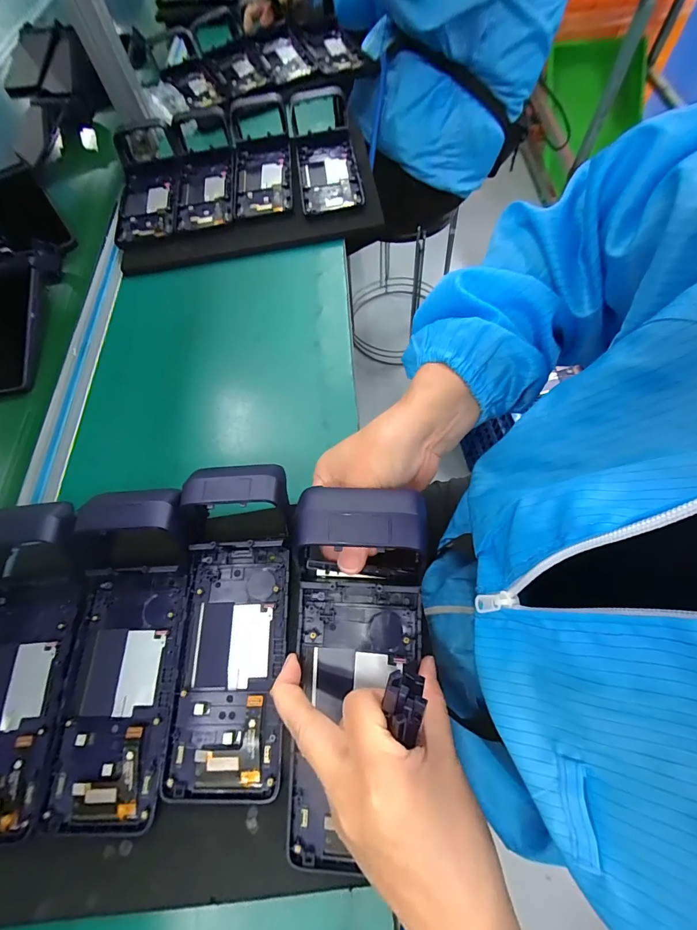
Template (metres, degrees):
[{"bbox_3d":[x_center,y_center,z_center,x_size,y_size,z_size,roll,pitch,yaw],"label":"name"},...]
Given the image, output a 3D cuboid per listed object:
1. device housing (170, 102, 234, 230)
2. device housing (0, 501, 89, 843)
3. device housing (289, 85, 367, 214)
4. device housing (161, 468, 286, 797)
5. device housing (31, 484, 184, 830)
[{"bbox_3d":[-0.208,-0.422,0.544,0.080,0.030,0.222,-10,70,3],"label":"device housing"},{"bbox_3d":[-0.254,0.141,0.285,0.095,0.045,0.224,-2,77,3],"label":"device housing"},{"bbox_3d":[-0.034,-0.431,0.520,0.082,0.047,0.207,-9,64,1],"label":"device housing"},{"bbox_3d":[-0.085,0.108,0.275,0.082,0.050,0.221,-3,64,4],"label":"device housing"},{"bbox_3d":[-0.168,0.127,0.274,0.088,0.047,0.222,-5,64,3],"label":"device housing"}]

